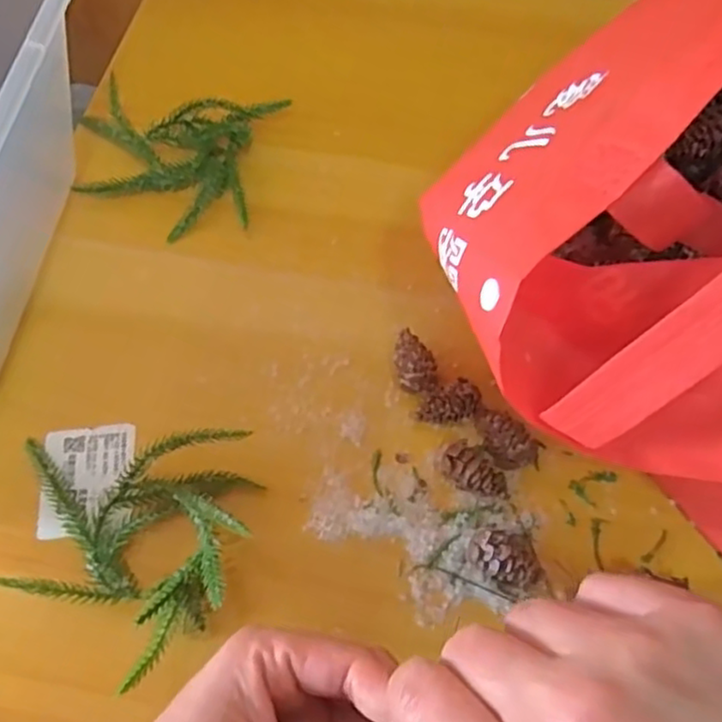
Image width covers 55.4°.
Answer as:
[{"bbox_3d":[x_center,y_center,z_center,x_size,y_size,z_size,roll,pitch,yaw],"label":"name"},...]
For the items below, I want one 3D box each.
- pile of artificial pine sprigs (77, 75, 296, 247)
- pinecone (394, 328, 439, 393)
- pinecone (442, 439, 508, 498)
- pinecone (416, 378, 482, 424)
[{"bbox_3d":[-0.118,-0.129,0.432,0.134,0.040,0.099,-1,63,2],"label":"pile of artificial pine sprigs"},{"bbox_3d":[0.029,0.002,0.377,0.022,0.019,0.035,-4,63,1],"label":"pinecone"},{"bbox_3d":[0.057,0.059,0.349,0.036,0.020,0.020,32,69,17],"label":"pinecone"},{"bbox_3d":[0.046,0.024,0.364,0.032,0.025,0.017,-19,64,-7],"label":"pinecone"}]

